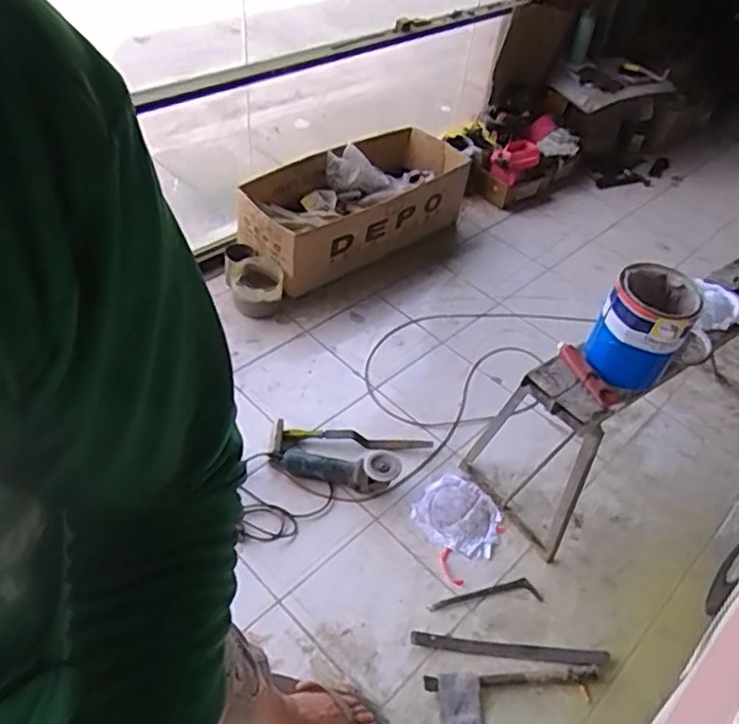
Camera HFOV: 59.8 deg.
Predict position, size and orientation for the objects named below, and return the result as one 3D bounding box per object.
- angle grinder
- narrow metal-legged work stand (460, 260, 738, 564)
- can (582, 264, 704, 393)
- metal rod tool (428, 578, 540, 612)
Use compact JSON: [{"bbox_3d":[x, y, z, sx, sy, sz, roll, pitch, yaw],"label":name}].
[{"bbox_3d":[-0.076,0.252,1.608,0.304,0.105,0.090,15,44,8],"label":"angle grinder"},{"bbox_3d":[0.810,0.016,1.711,1.113,0.478,0.291,-23,51,-28],"label":"narrow metal-legged work stand"},{"bbox_3d":[0.553,-0.067,1.319,0.165,0.214,0.174,4,46,-4],"label":"can"},{"bbox_3d":[0.262,0.531,1.451,0.256,0.008,0.052,-5,45,-13],"label":"metal rod tool"}]

